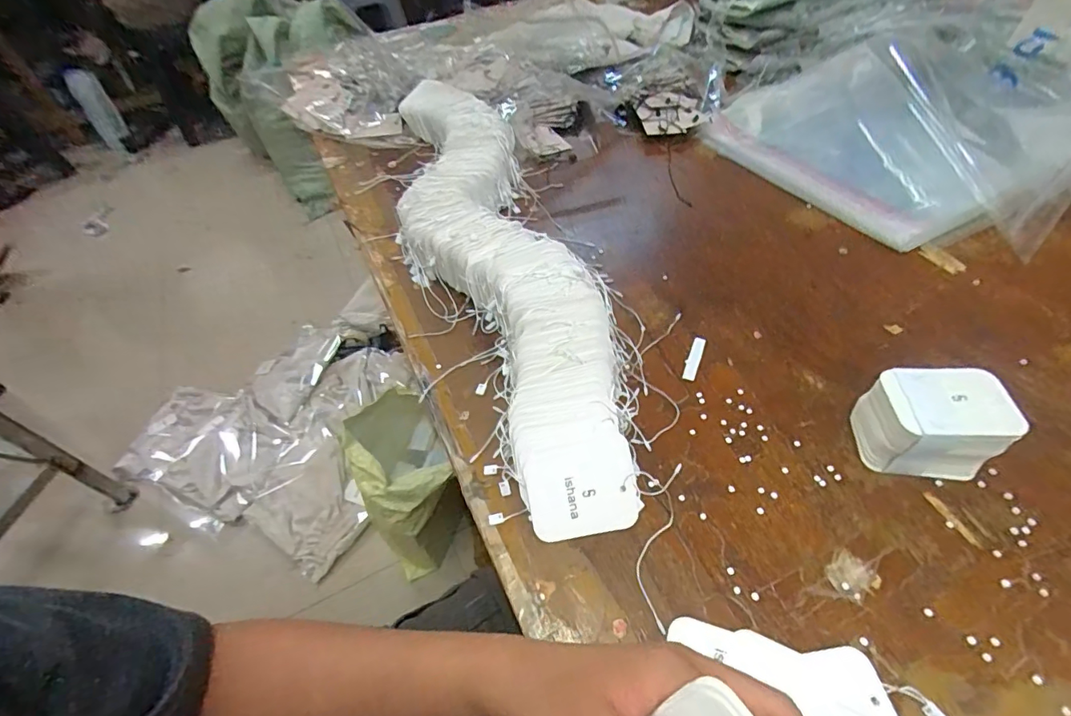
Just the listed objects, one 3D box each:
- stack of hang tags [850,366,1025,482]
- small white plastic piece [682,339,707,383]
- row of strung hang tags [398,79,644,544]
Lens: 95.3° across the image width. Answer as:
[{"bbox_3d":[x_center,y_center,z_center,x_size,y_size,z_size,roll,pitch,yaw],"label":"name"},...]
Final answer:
[{"bbox_3d":[0.259,0.044,0.325,0.074,0.053,0.052,3,50,8],"label":"stack of hang tags"},{"bbox_3d":[0.133,0.000,0.408,0.010,0.004,0.048,17,54,19],"label":"small white plastic piece"},{"bbox_3d":[-0.052,-0.125,0.495,0.149,0.061,0.617,-16,50,-8],"label":"row of strung hang tags"}]

